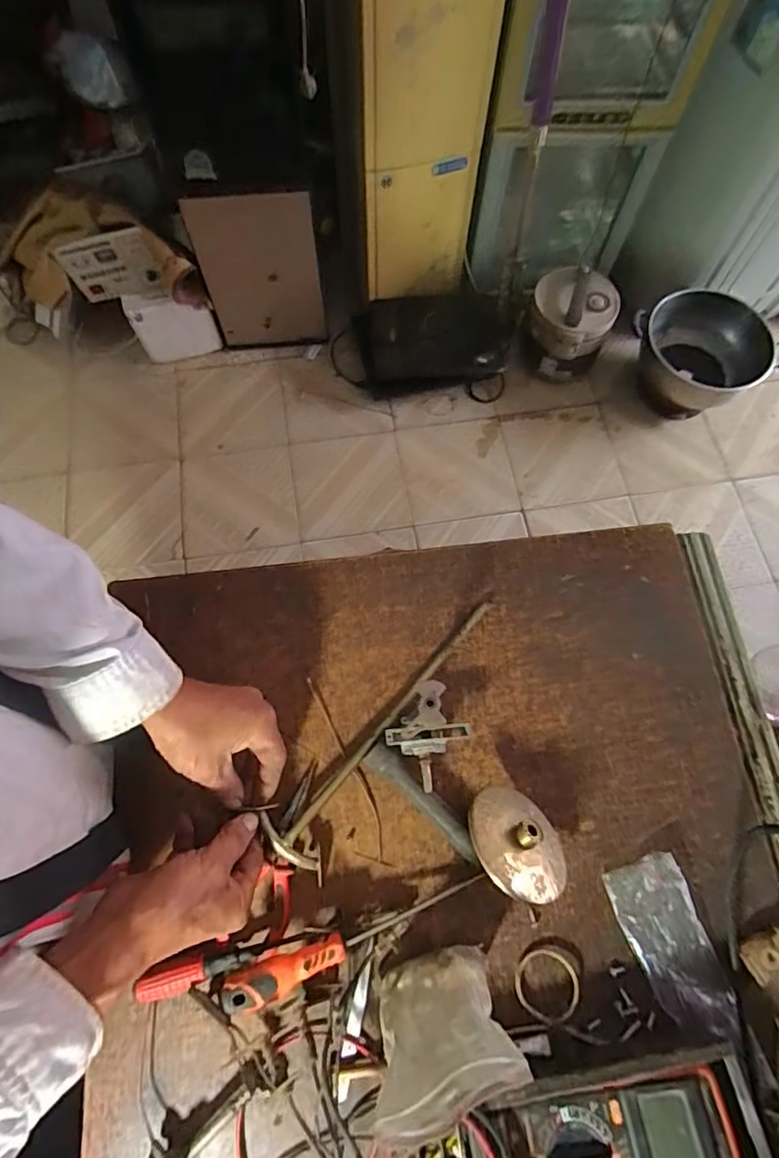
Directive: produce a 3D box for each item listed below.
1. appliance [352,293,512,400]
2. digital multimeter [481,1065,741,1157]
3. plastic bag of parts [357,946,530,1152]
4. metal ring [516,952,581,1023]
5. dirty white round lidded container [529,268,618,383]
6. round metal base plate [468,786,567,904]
[{"bbox_3d":[0.114,-0.620,1.484,0.398,0.155,0.260,-5,71,-3],"label":"appliance"},{"bbox_3d":[0.157,0.406,0.395,0.172,0.036,0.074,-8,71,-4],"label":"digital multimeter"},{"bbox_3d":[0.029,0.313,0.387,0.100,0.132,0.056,-16,72,-7],"label":"plastic bag of parts"},{"bbox_3d":[0.127,0.330,0.450,0.051,0.009,0.048,0,71,-1],"label":"metal ring"},{"bbox_3d":[0.456,-0.649,1.446,0.205,0.228,0.208,16,71,4],"label":"dirty white round lidded container"},{"bbox_3d":[0.110,0.211,0.453,0.094,0.020,0.090,26,32,-17],"label":"round metal base plate"}]

